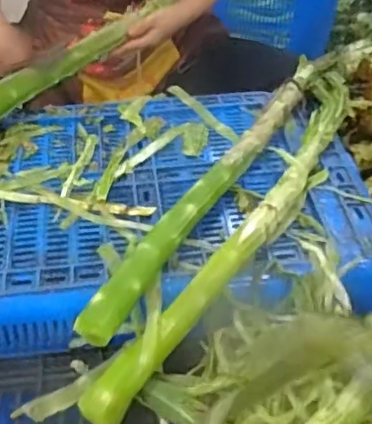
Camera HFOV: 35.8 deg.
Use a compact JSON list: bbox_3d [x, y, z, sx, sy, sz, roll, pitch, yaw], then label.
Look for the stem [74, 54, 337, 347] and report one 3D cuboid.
[{"bbox_3d":[0.056,-0.053,0.756,0.040,0.048,0.597,23,48,22],"label":"stem"}]

